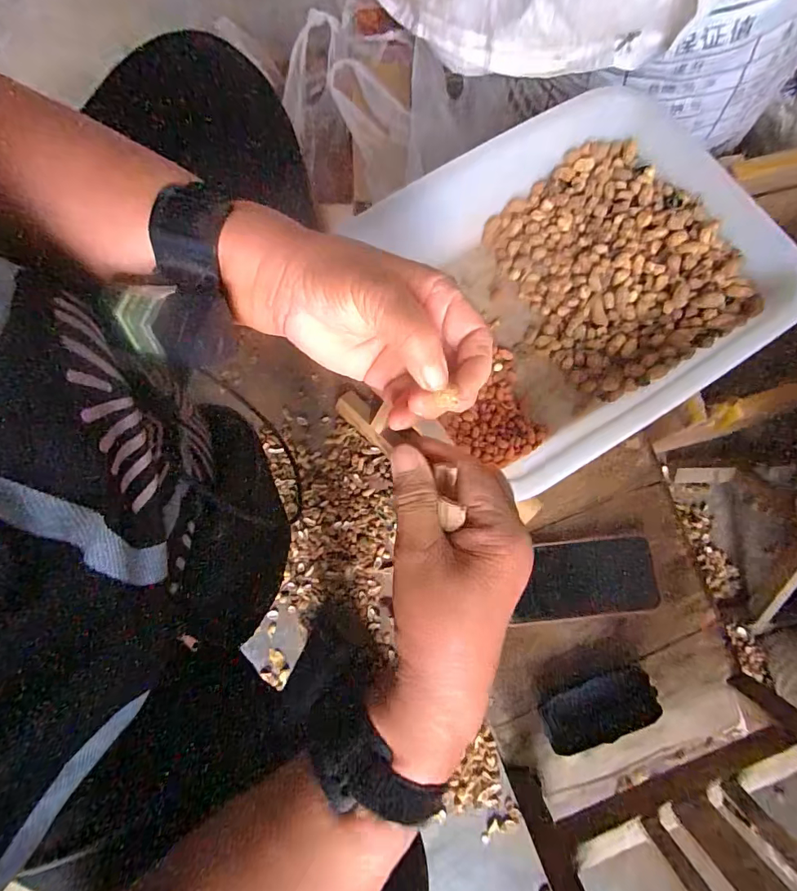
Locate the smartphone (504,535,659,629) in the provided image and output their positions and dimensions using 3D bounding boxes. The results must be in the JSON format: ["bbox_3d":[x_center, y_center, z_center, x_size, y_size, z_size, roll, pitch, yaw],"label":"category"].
[{"bbox_3d":[0.191,0.138,0.471,0.148,0.015,0.076,-7,77,0],"label":"smartphone"}]

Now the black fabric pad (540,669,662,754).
[{"bbox_3d":[0.194,0.255,0.436,0.108,0.018,0.049,-20,78,-6],"label":"black fabric pad"}]

